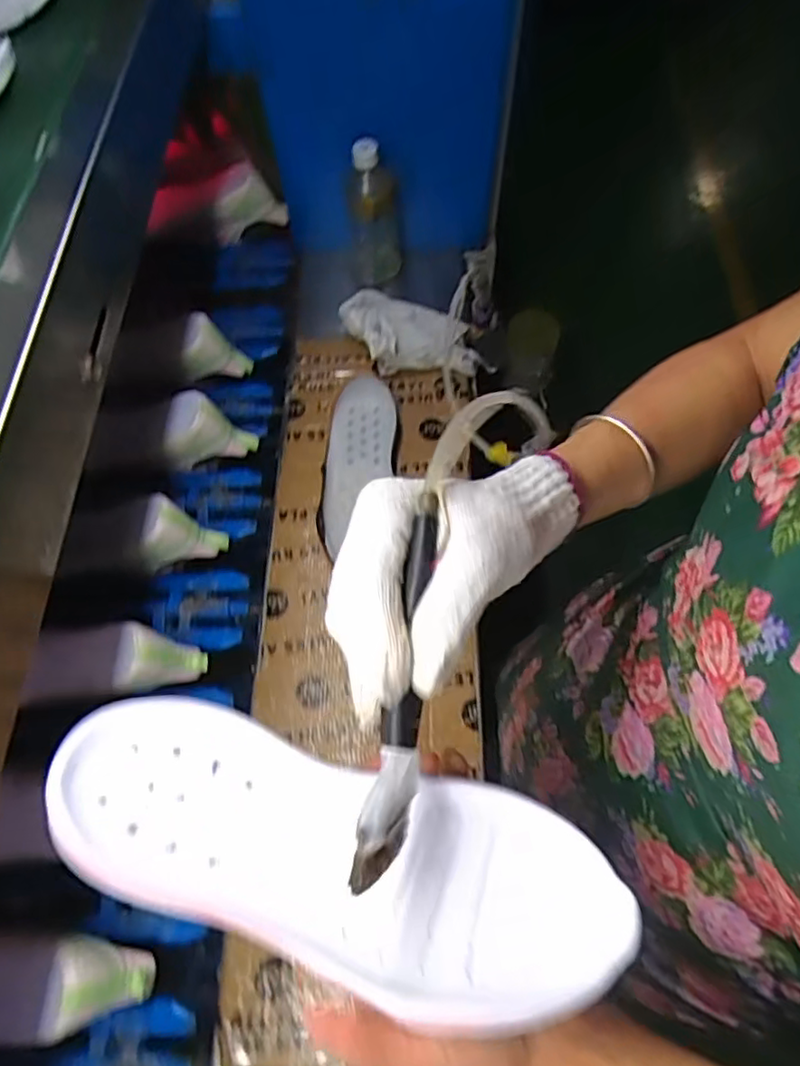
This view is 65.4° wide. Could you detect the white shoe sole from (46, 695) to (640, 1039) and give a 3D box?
[{"bbox_3d":[-0.030,0.140,0.275,0.246,0.031,0.085,15,66,7],"label":"white shoe sole"}]

